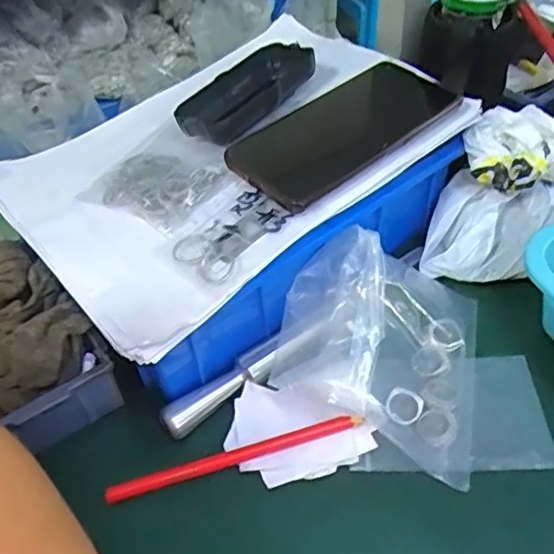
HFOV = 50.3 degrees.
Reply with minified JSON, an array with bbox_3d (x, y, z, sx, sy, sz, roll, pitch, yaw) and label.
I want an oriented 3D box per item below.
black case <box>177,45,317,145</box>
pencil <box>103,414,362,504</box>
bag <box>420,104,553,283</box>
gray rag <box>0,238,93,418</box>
[{"bbox_3d":[-0.025,-0.136,0.436,0.110,0.030,0.054,-37,54,-27],"label":"black case"},{"bbox_3d":[-0.025,0.109,0.359,0.156,0.009,0.009,-14,47,-9],"label":"pencil"},{"bbox_3d":[0.172,-0.055,0.442,0.122,0.102,0.081,-34,53,-24],"label":"bag"},{"bbox_3d":[-0.184,0.030,0.388,0.083,0.044,0.120,-34,53,-24],"label":"gray rag"}]

